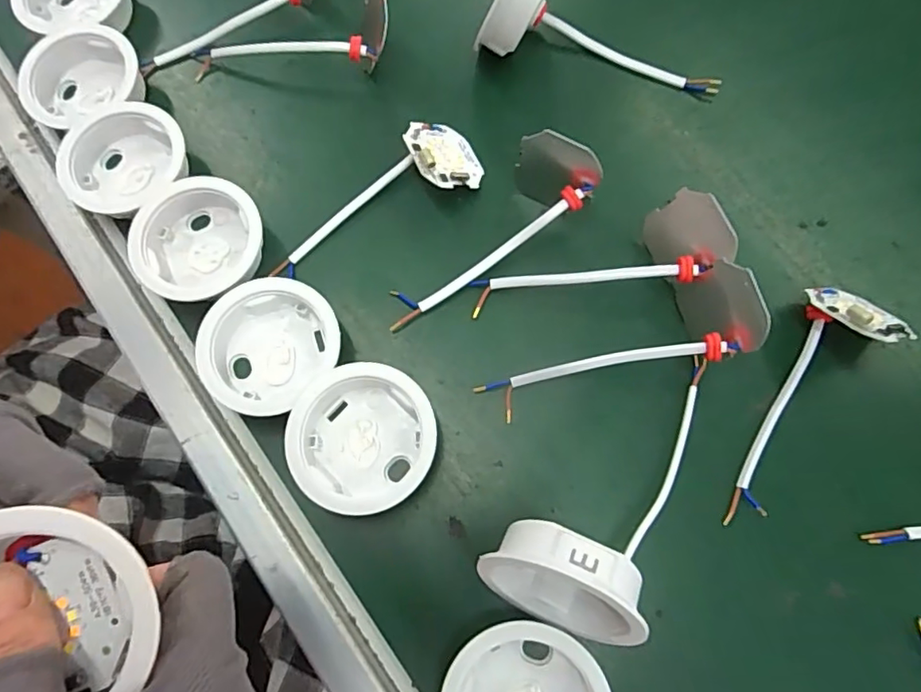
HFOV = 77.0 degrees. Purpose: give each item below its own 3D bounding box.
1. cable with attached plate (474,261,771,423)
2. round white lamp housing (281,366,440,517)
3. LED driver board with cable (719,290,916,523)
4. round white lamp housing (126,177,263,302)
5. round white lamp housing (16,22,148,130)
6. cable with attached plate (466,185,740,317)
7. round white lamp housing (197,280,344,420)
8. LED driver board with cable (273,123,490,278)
[{"bbox_3d":[0.081,-0.001,0.298,0.147,0.015,0.041,-17,72,9],"label":"cable with attached plate"},{"bbox_3d":[-0.049,0.047,0.292,0.071,0.021,0.070,-6,72,0],"label":"round white lamp housing"},{"bbox_3d":[0.167,0.024,0.284,0.046,0.038,0.138,38,77,13],"label":"LED driver board with cable"},{"bbox_3d":[-0.149,-0.060,0.328,0.071,0.022,0.064,-41,75,-11],"label":"round white lamp housing"},{"bbox_3d":[-0.238,-0.165,0.364,0.071,0.025,0.066,-1,72,2],"label":"round white lamp housing"},{"bbox_3d":[0.071,-0.050,0.309,0.129,0.041,0.043,-5,72,0],"label":"cable with attached plate"},{"bbox_3d":[-0.101,0.000,0.306,0.061,0.022,0.071,26,75,10],"label":"round white lamp housing"},{"bbox_3d":[-0.052,-0.090,0.332,0.133,0.033,0.043,-26,73,-6],"label":"LED driver board with cable"}]

